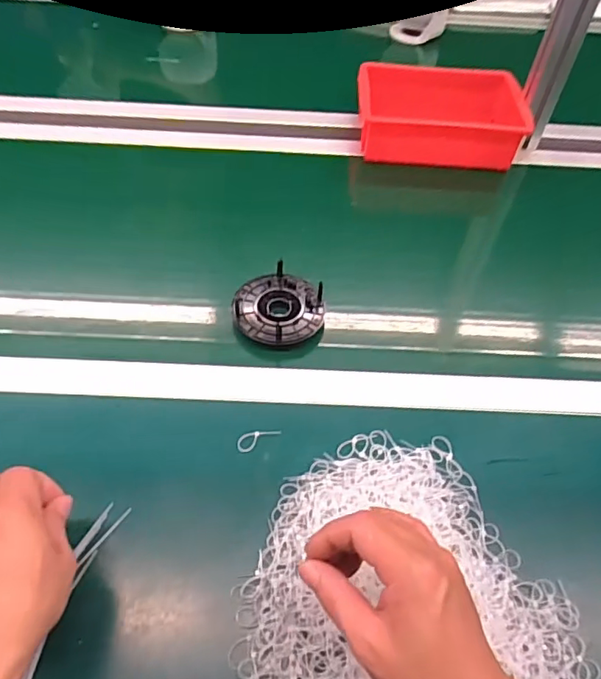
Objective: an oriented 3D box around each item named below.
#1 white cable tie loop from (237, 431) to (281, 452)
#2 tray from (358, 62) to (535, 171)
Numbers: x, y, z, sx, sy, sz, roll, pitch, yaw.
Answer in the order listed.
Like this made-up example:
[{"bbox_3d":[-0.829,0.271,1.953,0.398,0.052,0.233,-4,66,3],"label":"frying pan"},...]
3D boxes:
[{"bbox_3d":[-0.040,0.093,0.509,0.043,0.004,0.016,-23,58,-21],"label":"white cable tie loop"},{"bbox_3d":[0.203,-0.338,0.804,0.242,0.075,0.163,7,52,0],"label":"tray"}]

